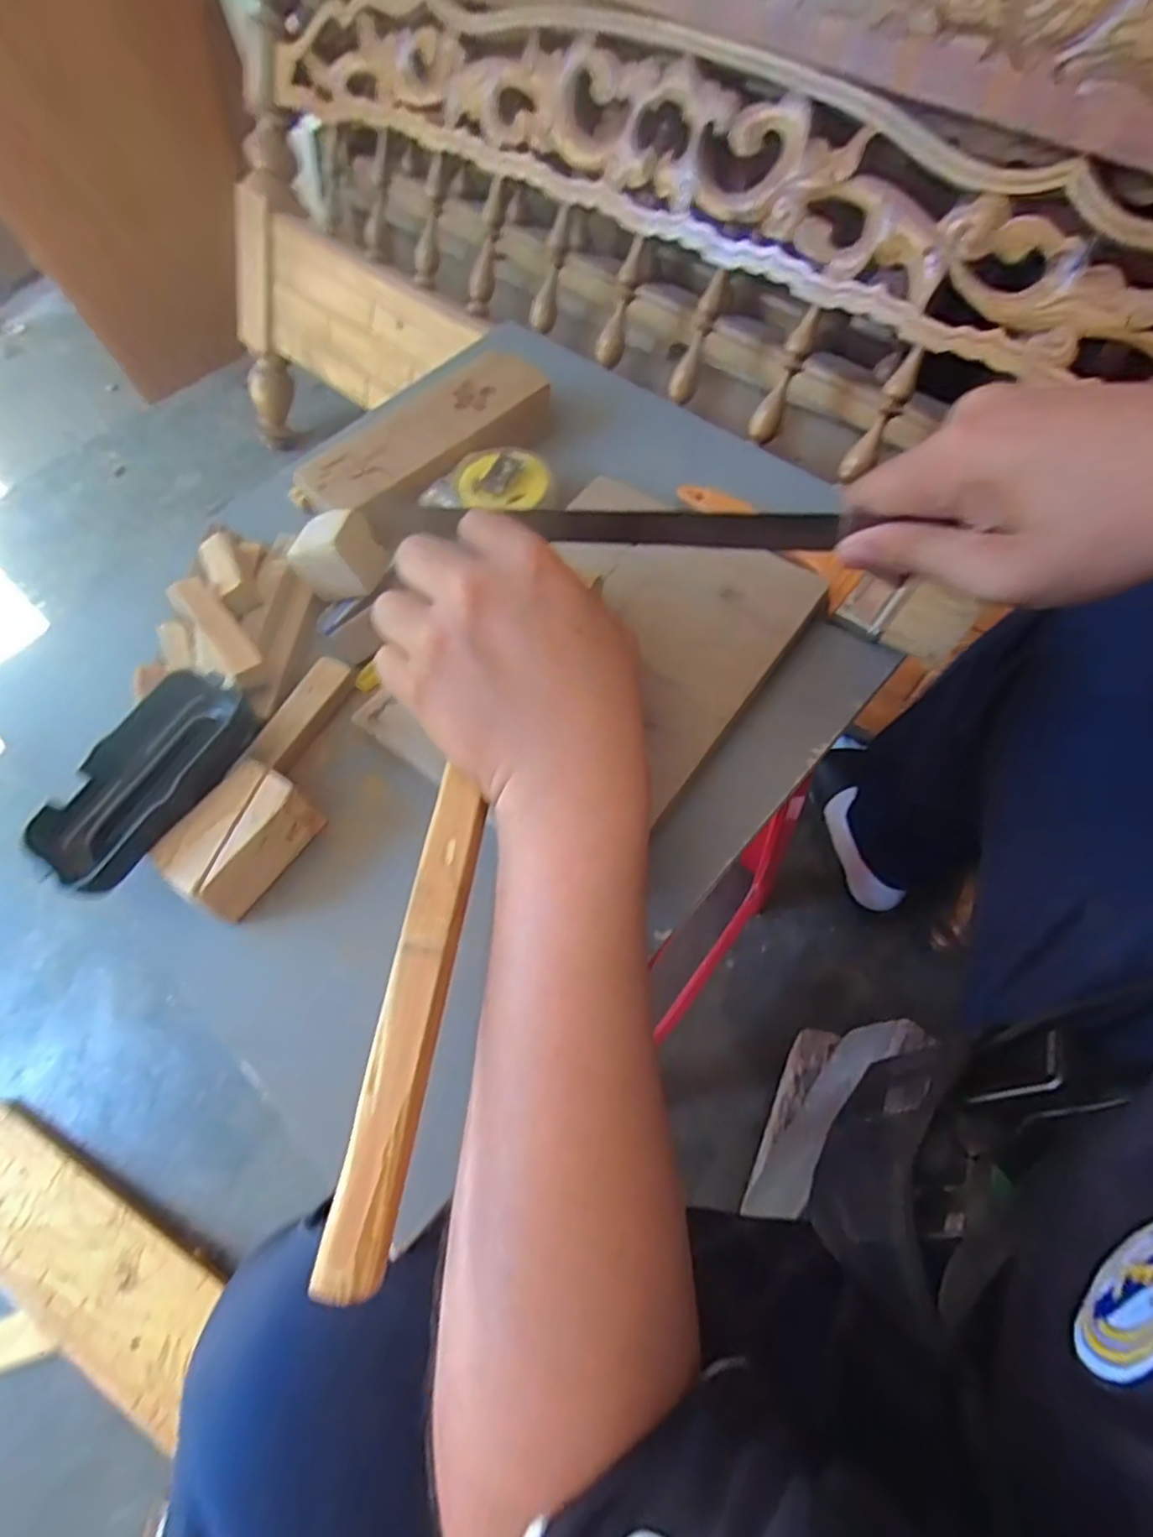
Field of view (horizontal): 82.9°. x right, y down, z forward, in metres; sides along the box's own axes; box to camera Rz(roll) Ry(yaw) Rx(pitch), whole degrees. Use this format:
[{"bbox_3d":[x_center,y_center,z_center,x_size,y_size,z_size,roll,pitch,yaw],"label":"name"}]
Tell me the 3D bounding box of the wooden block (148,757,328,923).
[{"bbox_3d":[-0.157,0.033,0.308,0.041,0.033,0.064,26,69,14],"label":"wooden block"}]

